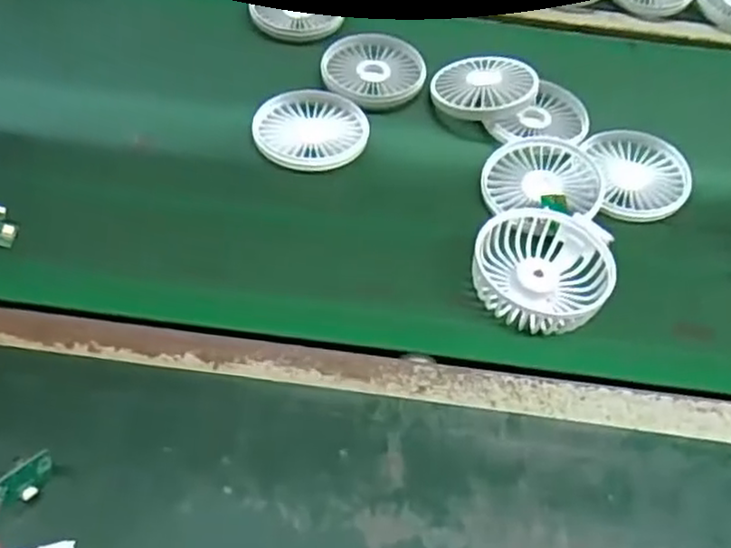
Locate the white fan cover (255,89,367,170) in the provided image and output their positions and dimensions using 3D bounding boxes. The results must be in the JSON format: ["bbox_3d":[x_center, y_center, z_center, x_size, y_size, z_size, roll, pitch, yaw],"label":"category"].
[{"bbox_3d":[-0.042,-0.114,0.558,0.086,0.008,0.082,1,53,-5],"label":"white fan cover"}]

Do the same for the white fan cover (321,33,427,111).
[{"bbox_3d":[0.008,-0.174,0.609,0.085,0.012,0.083,8,52,1],"label":"white fan cover"}]

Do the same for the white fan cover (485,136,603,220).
[{"bbox_3d":[0.133,-0.072,0.531,0.086,0.014,0.082,12,52,3],"label":"white fan cover"}]

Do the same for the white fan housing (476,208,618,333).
[{"bbox_3d":[0.116,-0.001,0.475,0.089,0.030,0.085,8,52,0],"label":"white fan housing"}]

